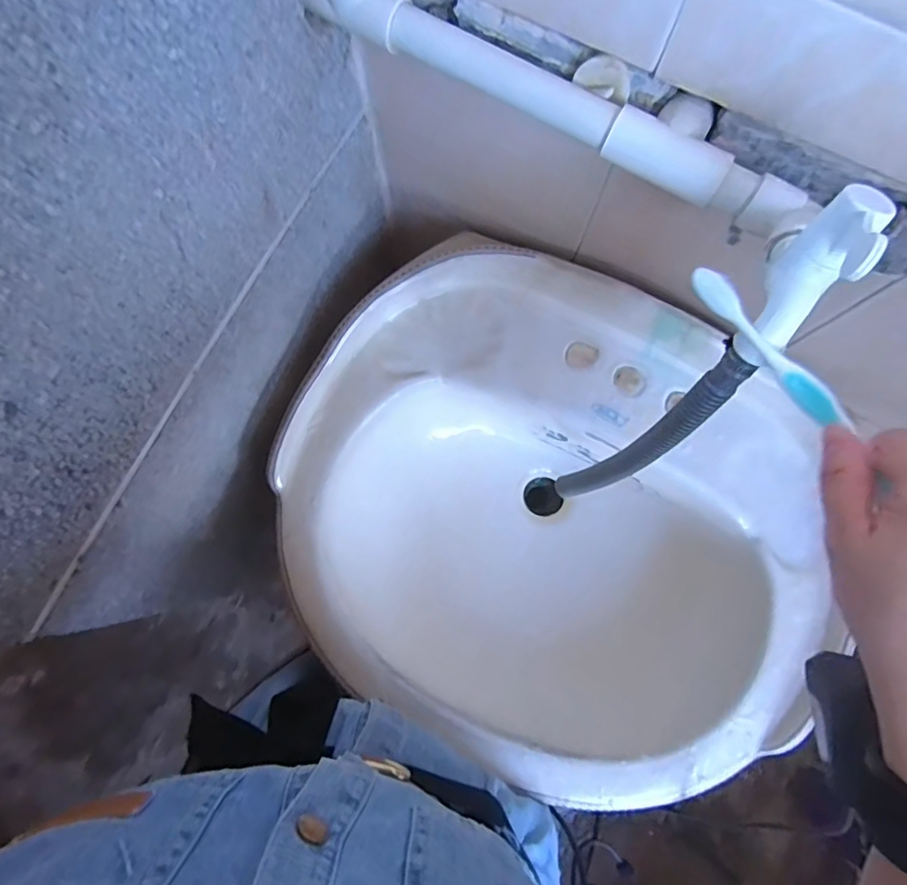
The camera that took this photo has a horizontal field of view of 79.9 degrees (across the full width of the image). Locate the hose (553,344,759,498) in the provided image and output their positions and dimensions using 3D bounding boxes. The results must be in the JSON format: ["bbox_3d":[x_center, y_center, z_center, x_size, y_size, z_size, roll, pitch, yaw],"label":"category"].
[{"bbox_3d":[0.136,-0.001,0.385,0.031,0.211,0.021,45,63,6],"label":"hose"}]

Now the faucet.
[{"bbox_3d":[0.170,-0.079,0.264,0.034,0.026,0.086,28,124,5],"label":"faucet"}]

